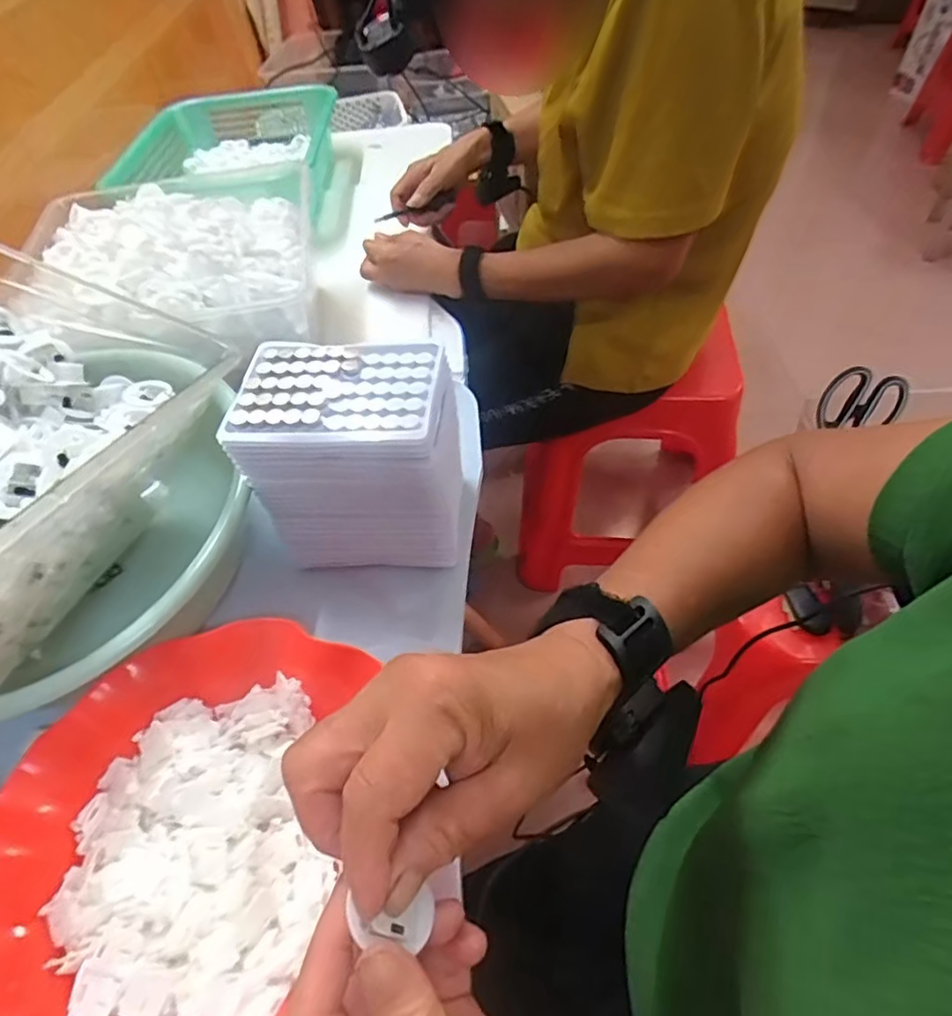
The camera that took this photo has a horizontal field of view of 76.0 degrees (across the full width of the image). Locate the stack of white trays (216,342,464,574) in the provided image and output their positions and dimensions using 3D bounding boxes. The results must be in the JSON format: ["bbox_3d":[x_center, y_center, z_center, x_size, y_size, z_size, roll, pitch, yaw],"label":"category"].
[{"bbox_3d":[-0.080,-0.035,0.435,0.137,0.132,0.092,0,52,5],"label":"stack of white trays"}]

